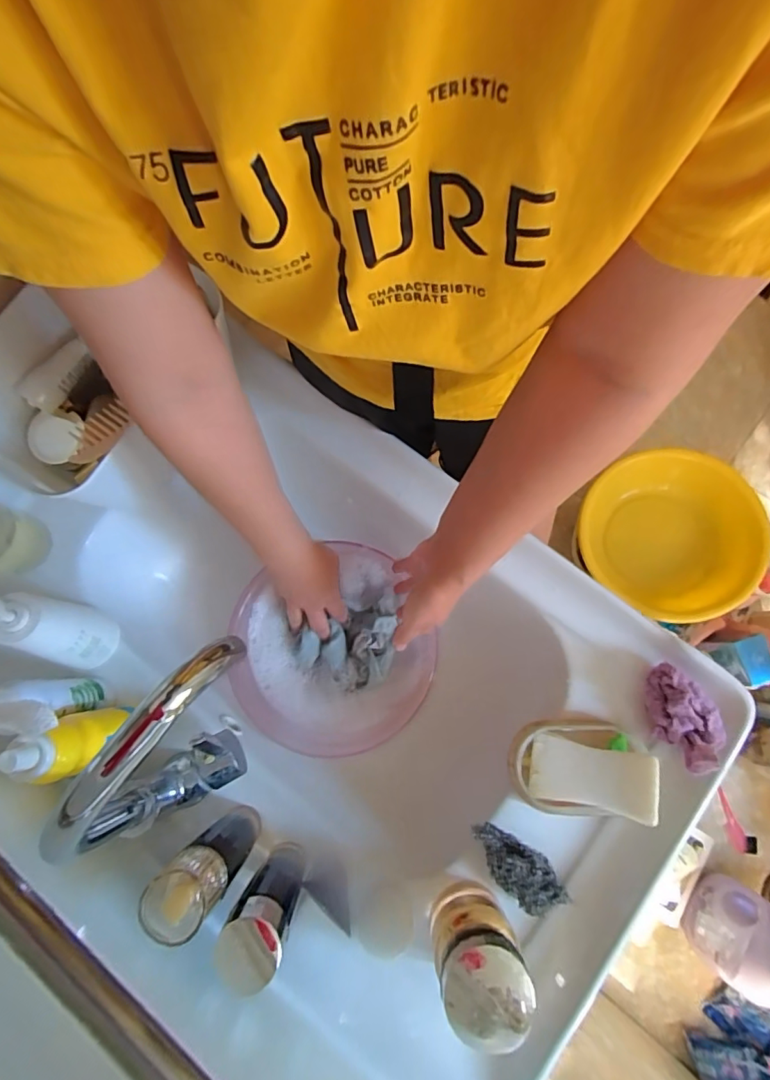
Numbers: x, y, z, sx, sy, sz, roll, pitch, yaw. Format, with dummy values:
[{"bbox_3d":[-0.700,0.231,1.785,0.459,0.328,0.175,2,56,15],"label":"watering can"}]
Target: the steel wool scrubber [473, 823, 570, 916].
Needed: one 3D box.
[{"bbox_3d":[0.124,0.306,0.461,0.099,0.021,0.043,44,82,9],"label":"steel wool scrubber"}]

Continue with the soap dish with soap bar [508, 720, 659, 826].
[{"bbox_3d":[0.184,0.214,0.462,0.116,0.054,0.083,7,78,2],"label":"soap dish with soap bar"}]

